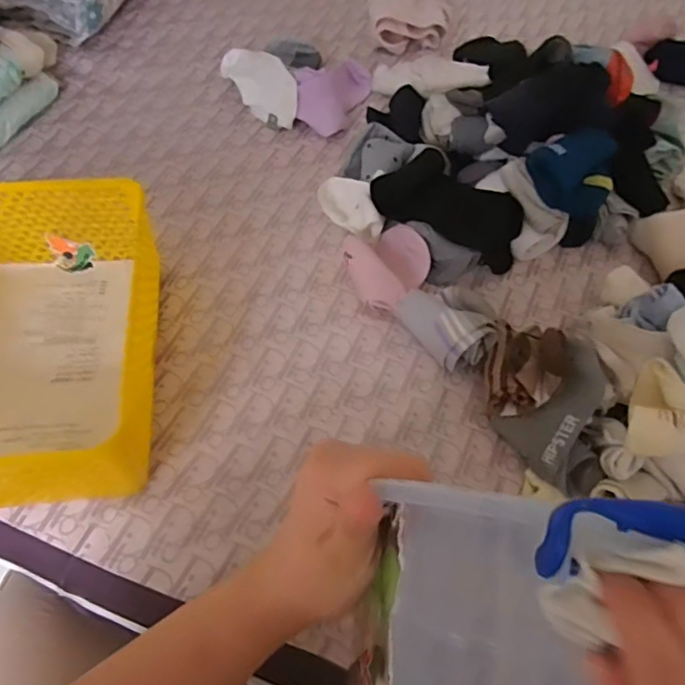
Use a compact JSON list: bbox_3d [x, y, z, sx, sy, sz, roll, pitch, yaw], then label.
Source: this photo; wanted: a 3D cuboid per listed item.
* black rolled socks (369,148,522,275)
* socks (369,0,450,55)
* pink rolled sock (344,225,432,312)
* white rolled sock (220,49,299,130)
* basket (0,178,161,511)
[{"bbox_3d":[0.121,-0.152,0.616,0.175,0.061,0.080,24,62,-5],"label":"black rolled socks"},{"bbox_3d":[0.097,-0.467,0.817,0.116,0.044,0.102,1,61,-2],"label":"socks"},{"bbox_3d":[0.051,-0.079,0.596,0.088,0.036,0.088,1,61,-2],"label":"pink rolled sock"},{"bbox_3d":[-0.106,-0.335,0.738,0.058,0.056,0.140,-31,67,-18],"label":"white rolled sock"},{"bbox_3d":[-0.276,-0.004,0.502,0.216,0.121,0.281,-3,62,-4],"label":"basket"}]

